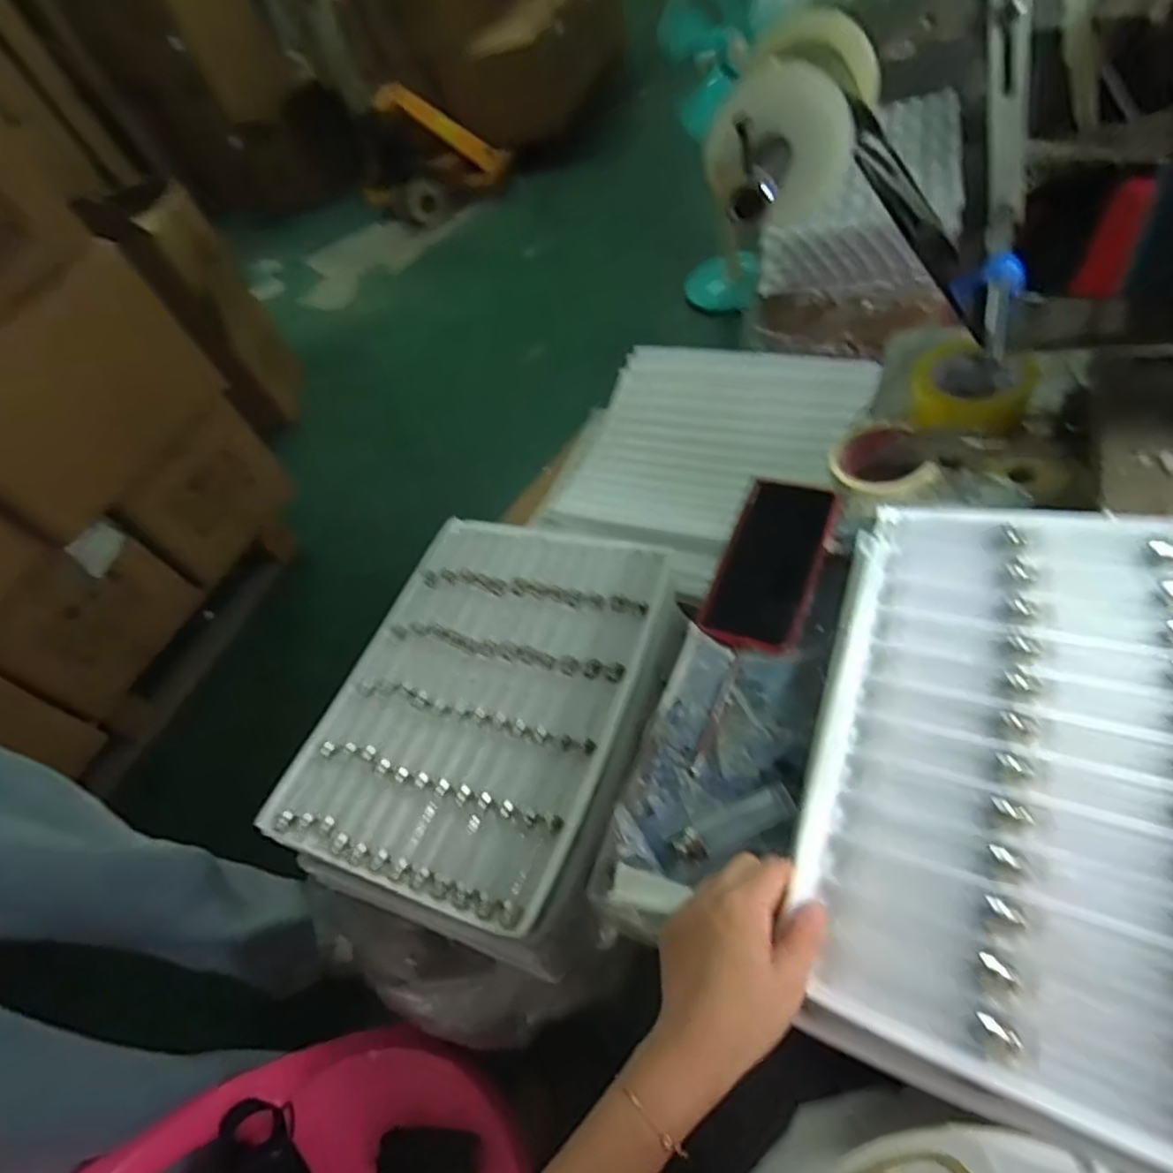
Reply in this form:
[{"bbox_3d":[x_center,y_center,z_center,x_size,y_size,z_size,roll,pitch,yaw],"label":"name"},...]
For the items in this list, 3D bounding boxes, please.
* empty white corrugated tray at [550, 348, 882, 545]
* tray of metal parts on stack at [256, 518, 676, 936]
[{"bbox_3d":[0.181,-0.224,1.013,0.403,0.047,0.370,16,66,31],"label":"empty white corrugated tray"},{"bbox_3d":[-0.119,0.109,0.769,0.342,0.018,0.465,10,57,24],"label":"tray of metal parts on stack"}]

